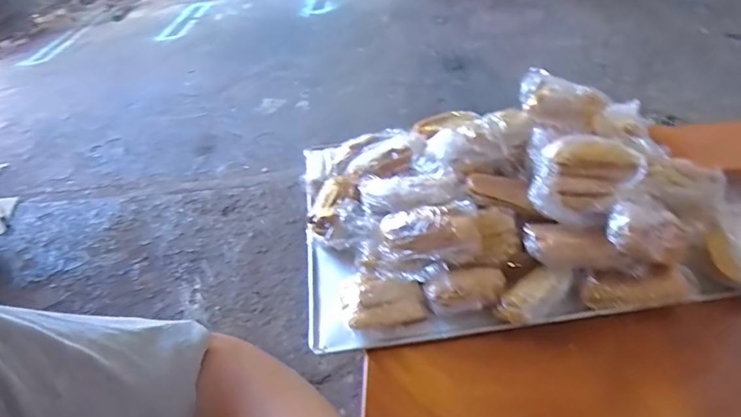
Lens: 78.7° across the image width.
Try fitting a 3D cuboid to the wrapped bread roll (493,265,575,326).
[{"bbox_3d":[0.151,0.079,0.414,0.077,0.022,0.034,-31,47,-8],"label":"wrapped bread roll"}]

